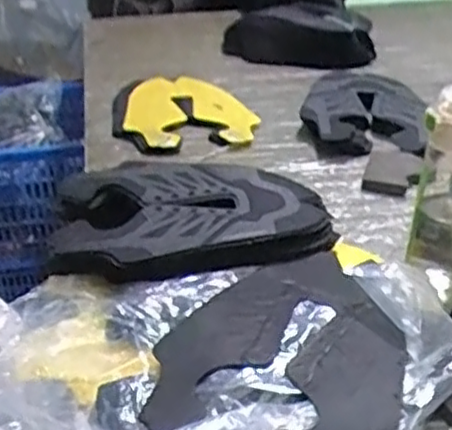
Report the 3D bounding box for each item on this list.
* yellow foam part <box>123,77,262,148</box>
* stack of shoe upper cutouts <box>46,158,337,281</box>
[{"bbox_3d":[-0.080,-0.185,1.208,0.207,0.035,0.312,-10,31,-18],"label":"yellow foam part"},{"bbox_3d":[-0.040,-0.002,0.822,0.319,0.049,0.218,-5,30,-9],"label":"stack of shoe upper cutouts"}]

